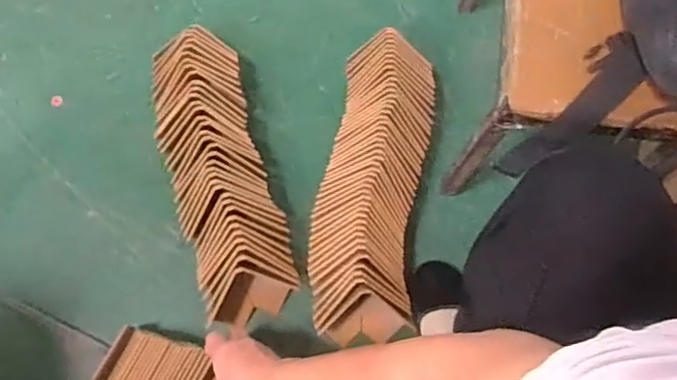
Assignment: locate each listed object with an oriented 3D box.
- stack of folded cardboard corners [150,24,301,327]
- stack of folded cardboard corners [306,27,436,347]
[{"bbox_3d":[-0.158,-0.029,0.792,0.127,0.076,0.392,-17,72,-6],"label":"stack of folded cardboard corners"},{"bbox_3d":[0.045,-0.011,0.782,0.132,0.085,0.395,7,71,2],"label":"stack of folded cardboard corners"}]

